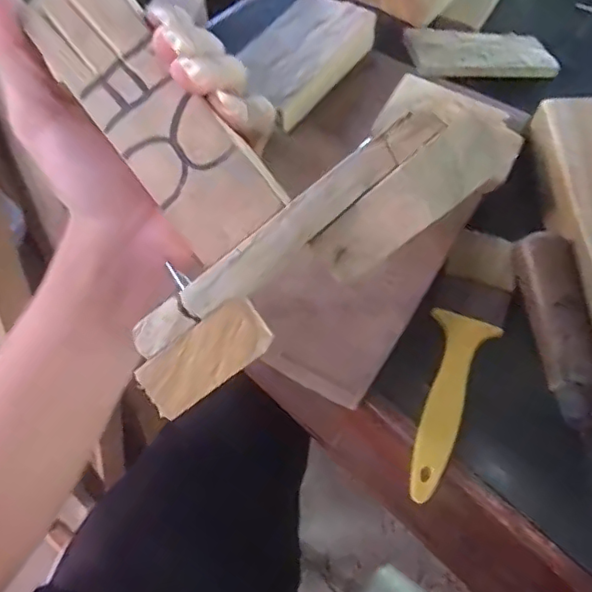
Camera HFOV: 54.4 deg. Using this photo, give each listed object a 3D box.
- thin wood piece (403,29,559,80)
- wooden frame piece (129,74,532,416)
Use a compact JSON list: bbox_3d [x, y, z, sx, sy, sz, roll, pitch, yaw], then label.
[{"bbox_3d":[0.146,-0.191,0.456,0.115,0.008,0.064,0,52,-7],"label":"thin wood piece"},{"bbox_3d":[0.007,-0.016,0.213,0.155,0.025,0.042,-39,66,4],"label":"wooden frame piece"}]

